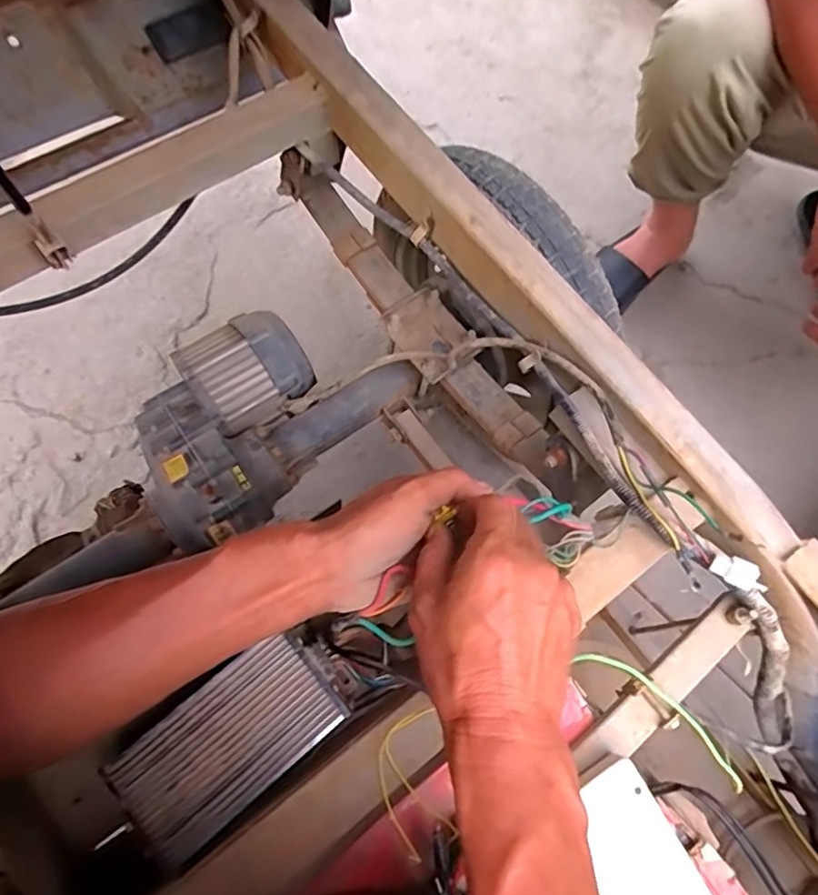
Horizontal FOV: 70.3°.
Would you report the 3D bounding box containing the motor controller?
[{"bbox_3d":[-0.118,0.201,0.408,0.153,0.039,0.079,-39,76,-11],"label":"motor controller"}]

